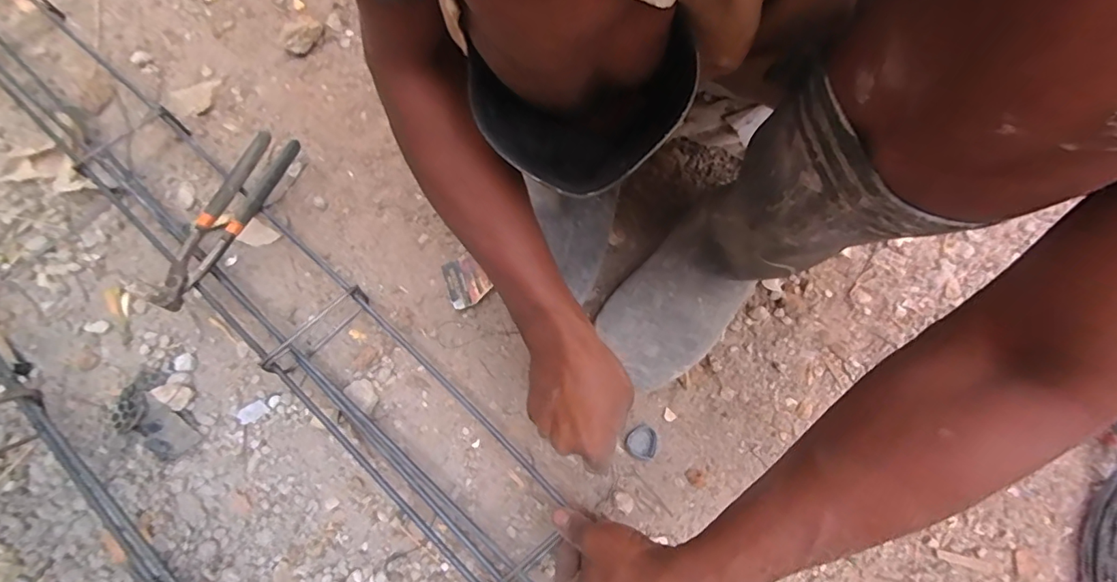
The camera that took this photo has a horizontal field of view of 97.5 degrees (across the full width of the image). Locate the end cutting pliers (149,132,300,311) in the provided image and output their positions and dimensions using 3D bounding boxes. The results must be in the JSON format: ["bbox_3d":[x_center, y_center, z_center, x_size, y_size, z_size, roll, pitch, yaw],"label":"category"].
[{"bbox_3d":[-0.360,-0.081,0.533,0.047,0.025,0.219,19,74,5],"label":"end cutting pliers"}]

